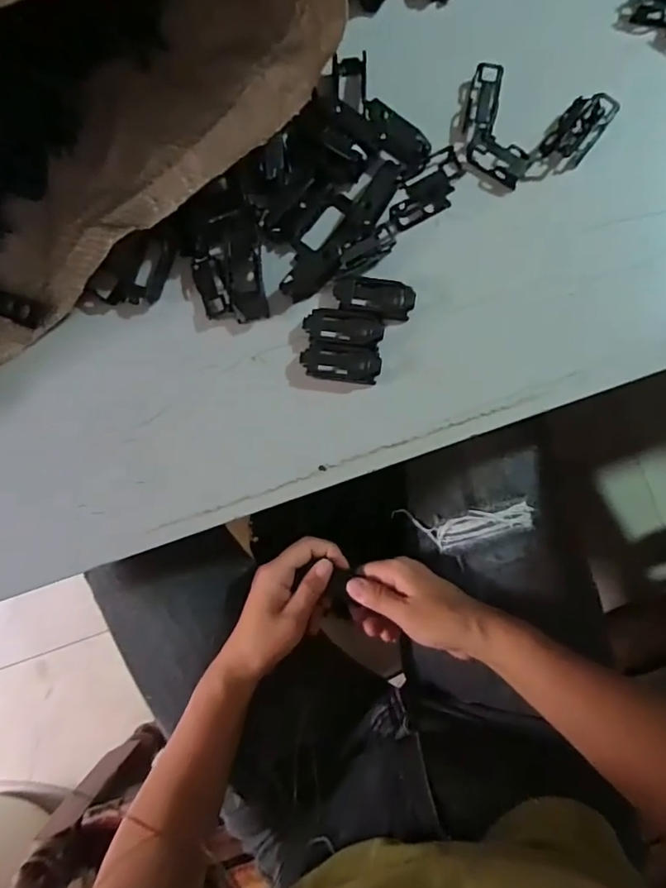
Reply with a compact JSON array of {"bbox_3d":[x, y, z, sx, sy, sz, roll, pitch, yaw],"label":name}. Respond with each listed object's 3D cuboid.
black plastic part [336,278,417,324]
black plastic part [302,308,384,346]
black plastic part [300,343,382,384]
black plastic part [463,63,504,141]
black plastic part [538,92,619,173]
[{"bbox_3d":[0.026,-0.093,0.342,0.050,0.008,0.025,15,89,6],"label":"black plastic part"},{"bbox_3d":[0.007,-0.073,0.342,0.049,0.011,0.022,2,88,5],"label":"black plastic part"},{"bbox_3d":[0.005,-0.051,0.342,0.049,0.013,0.022,7,89,6],"label":"black plastic part"},{"bbox_3d":[0.095,-0.215,0.339,0.018,0.010,0.043,13,89,6],"label":"black plastic part"},{"bbox_3d":[0.152,-0.194,0.332,0.026,0.011,0.046,38,92,5],"label":"black plastic part"}]

